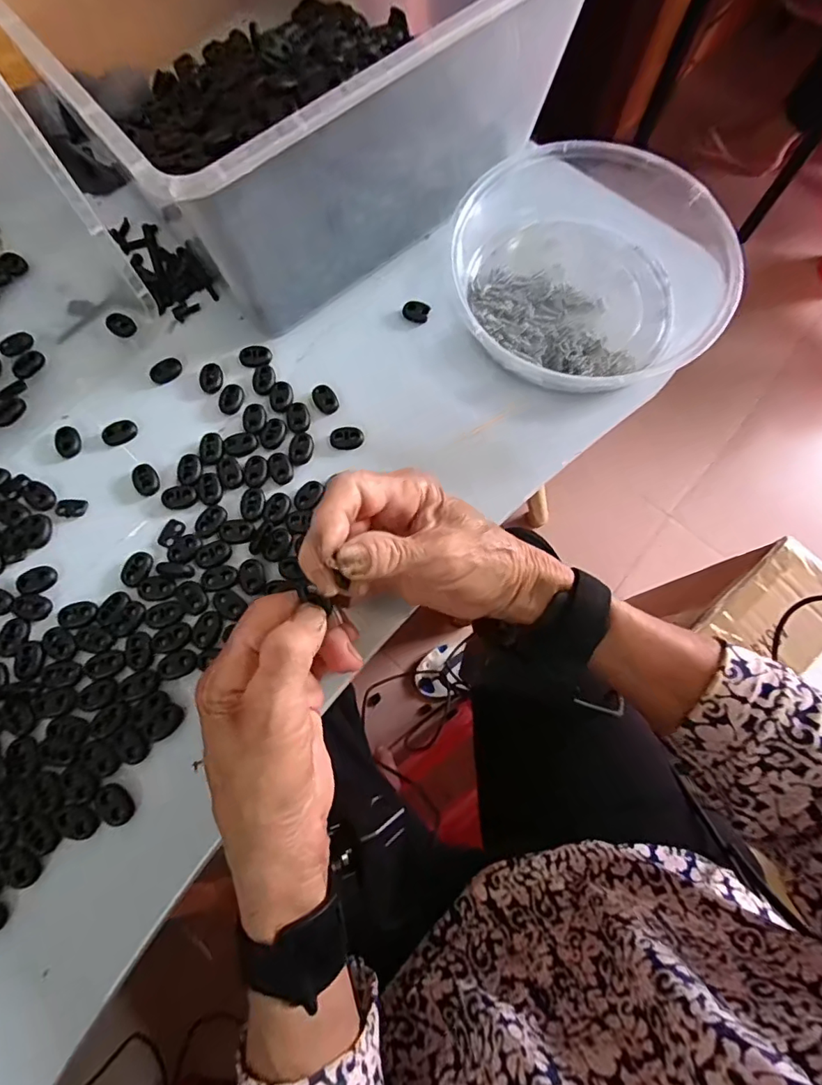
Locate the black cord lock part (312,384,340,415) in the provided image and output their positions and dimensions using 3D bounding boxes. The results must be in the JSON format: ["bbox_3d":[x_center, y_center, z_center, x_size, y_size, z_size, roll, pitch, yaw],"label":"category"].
[{"bbox_3d":[-0.058,-0.098,0.347,0.015,0.006,0.021,-21,76,-7],"label":"black cord lock part"}]

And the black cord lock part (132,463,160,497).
[{"bbox_3d":[-0.172,-0.041,0.329,0.016,0.004,0.023,-27,77,-8],"label":"black cord lock part"}]

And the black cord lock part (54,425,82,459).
[{"bbox_3d":[-0.227,-0.067,0.337,0.015,0.005,0.023,-24,76,-7],"label":"black cord lock part"}]

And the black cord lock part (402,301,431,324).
[{"bbox_3d":[0.004,-0.166,0.368,0.019,0.007,0.015,16,75,3],"label":"black cord lock part"}]

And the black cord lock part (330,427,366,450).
[{"bbox_3d":[-0.042,-0.069,0.340,0.021,0.007,0.014,4,75,0],"label":"black cord lock part"}]

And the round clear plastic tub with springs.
[{"bbox_3d":[0.121,-0.180,0.350,0.193,0.047,0.179,0,75,-1],"label":"round clear plastic tub with springs"}]

